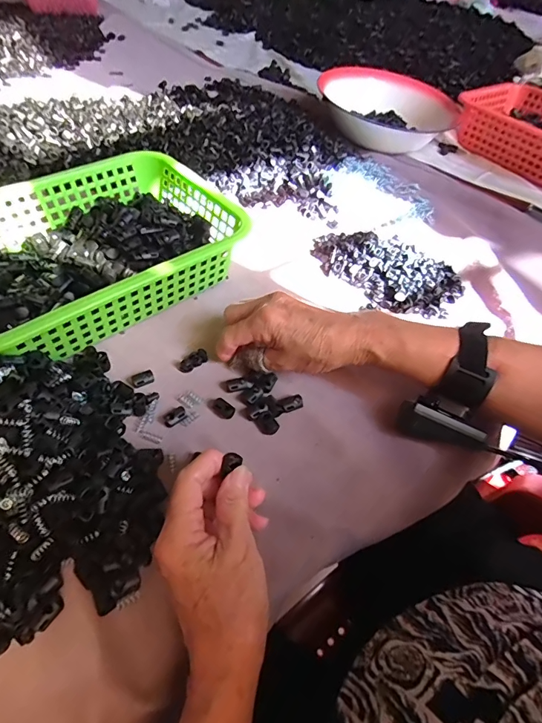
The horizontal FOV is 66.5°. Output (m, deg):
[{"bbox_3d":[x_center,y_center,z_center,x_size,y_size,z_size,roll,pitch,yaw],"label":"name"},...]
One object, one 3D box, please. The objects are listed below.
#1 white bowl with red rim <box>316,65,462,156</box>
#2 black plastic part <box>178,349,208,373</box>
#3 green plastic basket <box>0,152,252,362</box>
[{"bbox_3d":[0.206,-0.457,0.748,0.214,0.081,0.231,33,56,20],"label":"white bowl with red rim"},{"bbox_3d":[-0.075,-0.001,0.400,0.028,0.013,0.011,-29,59,-25],"label":"black plastic part"},{"bbox_3d":[-0.190,-0.108,0.438,0.283,0.088,0.204,-31,60,-26],"label":"green plastic basket"}]

